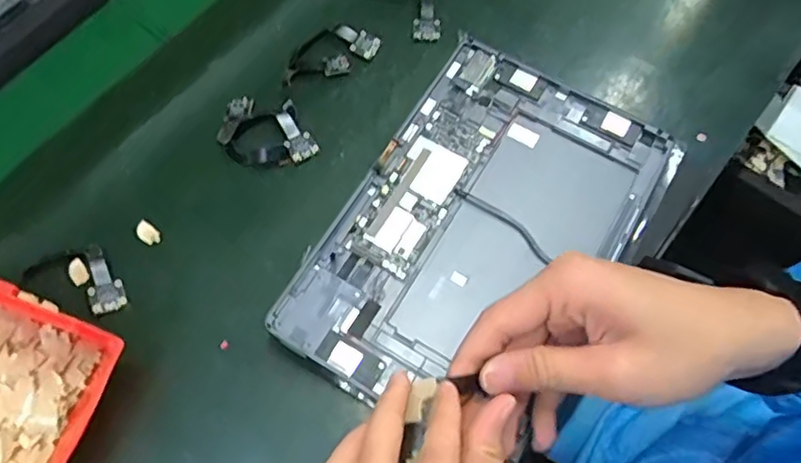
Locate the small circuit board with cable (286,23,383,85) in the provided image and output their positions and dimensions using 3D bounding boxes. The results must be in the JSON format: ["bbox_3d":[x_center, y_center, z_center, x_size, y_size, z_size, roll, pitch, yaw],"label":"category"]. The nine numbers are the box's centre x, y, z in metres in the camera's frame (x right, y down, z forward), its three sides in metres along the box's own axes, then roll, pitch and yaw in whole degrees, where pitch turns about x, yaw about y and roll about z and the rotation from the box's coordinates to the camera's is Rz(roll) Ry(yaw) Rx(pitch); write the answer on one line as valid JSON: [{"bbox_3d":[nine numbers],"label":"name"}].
[{"bbox_3d":[-0.056,-0.140,0.482,0.080,0.006,0.040,-27,68,-10],"label":"small circuit board with cable"}]

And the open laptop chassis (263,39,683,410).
[{"bbox_3d":[0.055,0.000,0.403,0.170,0.022,0.255,29,69,13],"label":"open laptop chassis"}]

